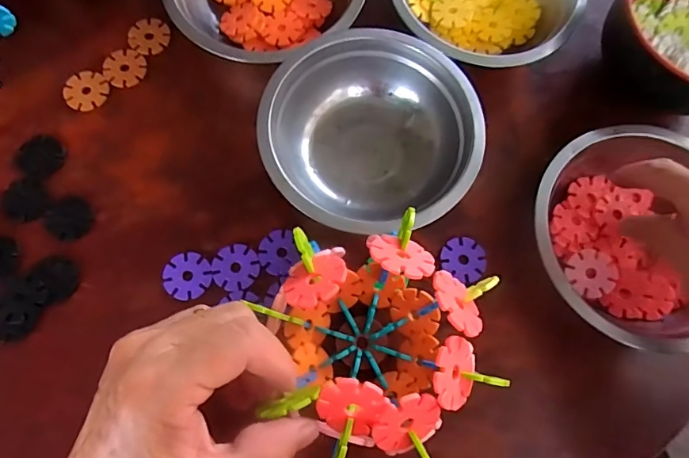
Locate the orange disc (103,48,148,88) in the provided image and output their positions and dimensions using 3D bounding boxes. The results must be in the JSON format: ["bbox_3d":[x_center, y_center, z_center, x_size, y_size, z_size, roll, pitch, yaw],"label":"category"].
[{"bbox_3d":[-0.168,-0.123,0.359,0.030,0.004,0.031,0,76,-2],"label":"orange disc"}]

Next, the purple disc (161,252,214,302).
[{"bbox_3d":[-0.106,0.032,0.315,0.031,0.004,0.032,0,76,-2],"label":"purple disc"}]

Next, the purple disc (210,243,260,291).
[{"bbox_3d":[-0.074,0.026,0.318,0.030,0.004,0.031,0,76,-2],"label":"purple disc"}]

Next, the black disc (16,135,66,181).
[{"bbox_3d":[-0.215,-0.051,0.331,0.033,0.004,0.030,0,76,-2],"label":"black disc"}]

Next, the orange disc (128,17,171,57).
[{"bbox_3d":[-0.153,-0.151,0.367,0.030,0.004,0.031,0,76,-2],"label":"orange disc"}]

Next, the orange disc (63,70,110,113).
[{"bbox_3d":[-0.194,-0.104,0.351,0.029,0.004,0.033,15,76,2],"label":"orange disc"}]

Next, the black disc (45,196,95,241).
[{"bbox_3d":[-0.187,-0.008,0.320,0.029,0.004,0.029,0,76,-2],"label":"black disc"}]

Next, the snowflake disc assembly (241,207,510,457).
[{"bbox_3d":[0.013,0.057,0.251,0.093,0.092,0.094,29,77,5],"label":"snowflake disc assembly"}]

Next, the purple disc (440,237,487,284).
[{"bbox_3d":[0.084,0.021,0.328,0.030,0.004,0.029,0,76,-2],"label":"purple disc"}]

